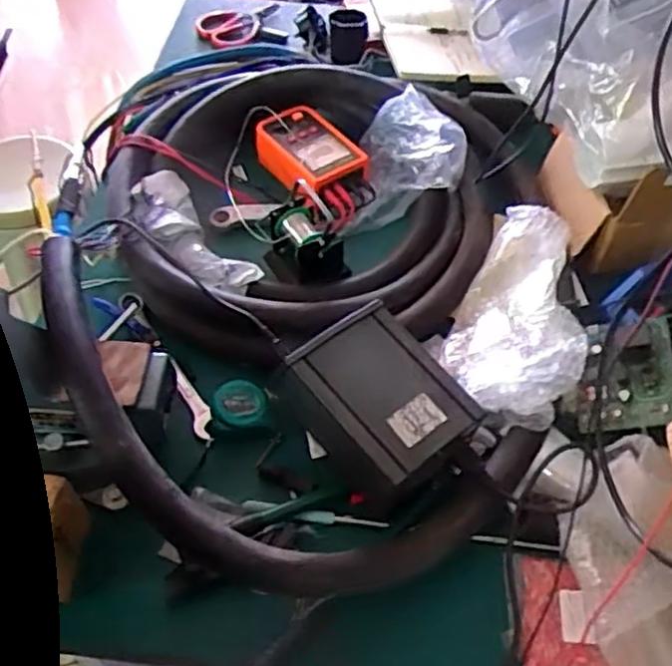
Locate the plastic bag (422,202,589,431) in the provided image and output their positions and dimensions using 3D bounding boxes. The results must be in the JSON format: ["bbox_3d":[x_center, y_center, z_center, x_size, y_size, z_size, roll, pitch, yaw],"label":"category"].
[{"bbox_3d":[0.224,-0.028,0.850,0.161,0.072,0.288,24,55,17],"label":"plastic bag"}]

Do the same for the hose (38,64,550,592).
[{"bbox_3d":[-0.026,-0.080,0.862,0.546,0.180,0.756,4,52,2],"label":"hose"}]

